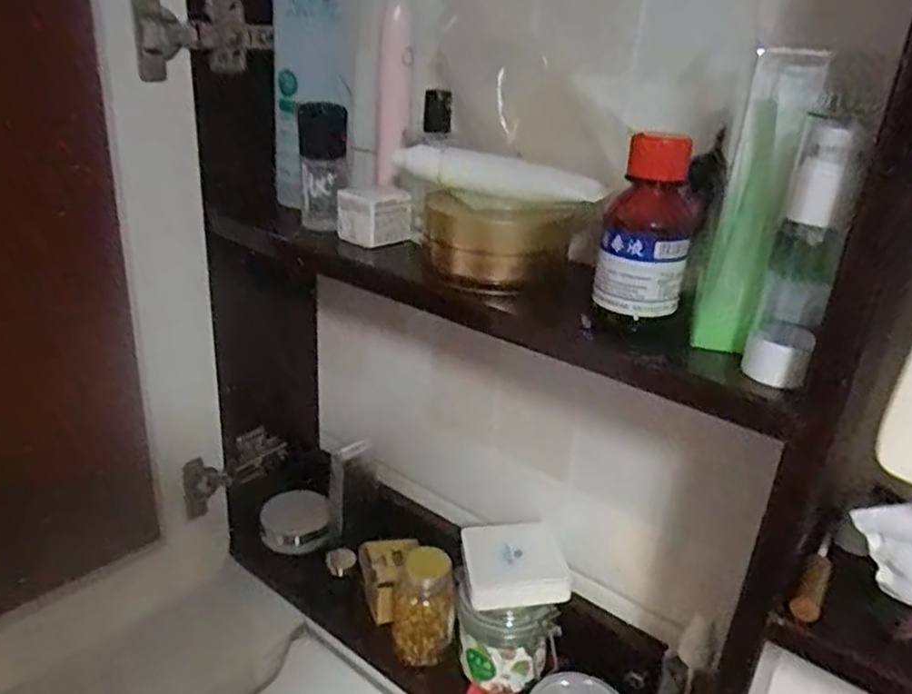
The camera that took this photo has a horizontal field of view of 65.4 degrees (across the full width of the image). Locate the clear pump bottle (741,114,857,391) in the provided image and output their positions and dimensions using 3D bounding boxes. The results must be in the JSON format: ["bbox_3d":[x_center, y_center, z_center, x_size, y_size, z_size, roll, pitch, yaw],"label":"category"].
[{"bbox_3d":[0.154,-0.038,0.316,0.028,0.113,0.022,16,27,25],"label":"clear pump bottle"}]

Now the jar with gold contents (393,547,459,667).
[{"bbox_3d":[-0.026,0.211,0.580,0.050,0.087,0.046,3,24,-1],"label":"jar with gold contents"}]

